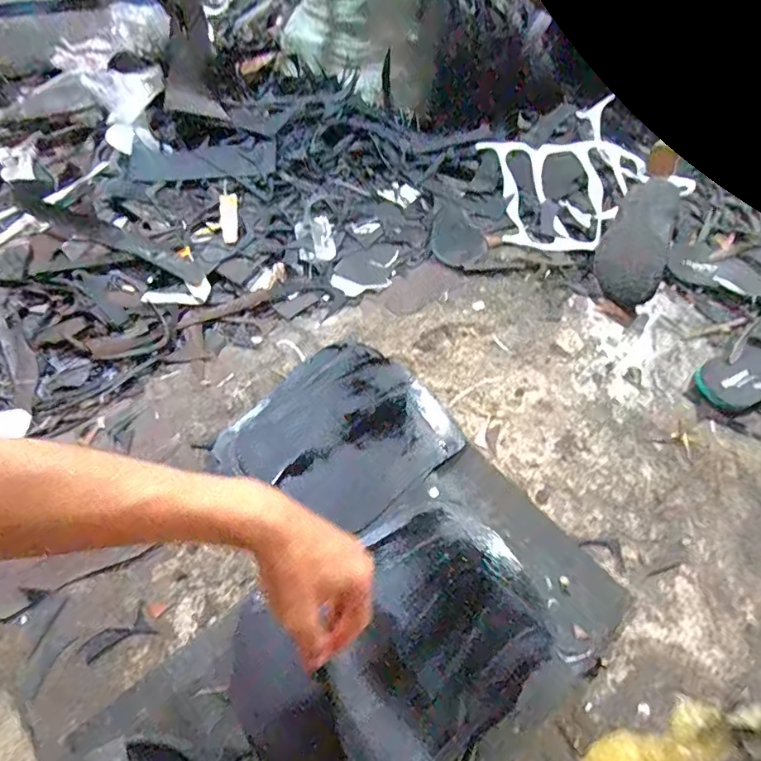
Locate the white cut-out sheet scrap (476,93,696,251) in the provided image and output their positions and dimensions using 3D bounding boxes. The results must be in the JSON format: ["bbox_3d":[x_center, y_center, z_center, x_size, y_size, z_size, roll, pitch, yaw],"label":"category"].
[{"bbox_3d":[0.385,-0.381,0.948,0.384,0.058,0.300,-13,65,-6],"label":"white cut-out sheet scrap"}]

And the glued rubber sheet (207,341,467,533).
[{"bbox_3d":[-0.047,0.065,0.655,0.223,0.026,0.253,42,61,17],"label":"glued rubber sheet"}]

